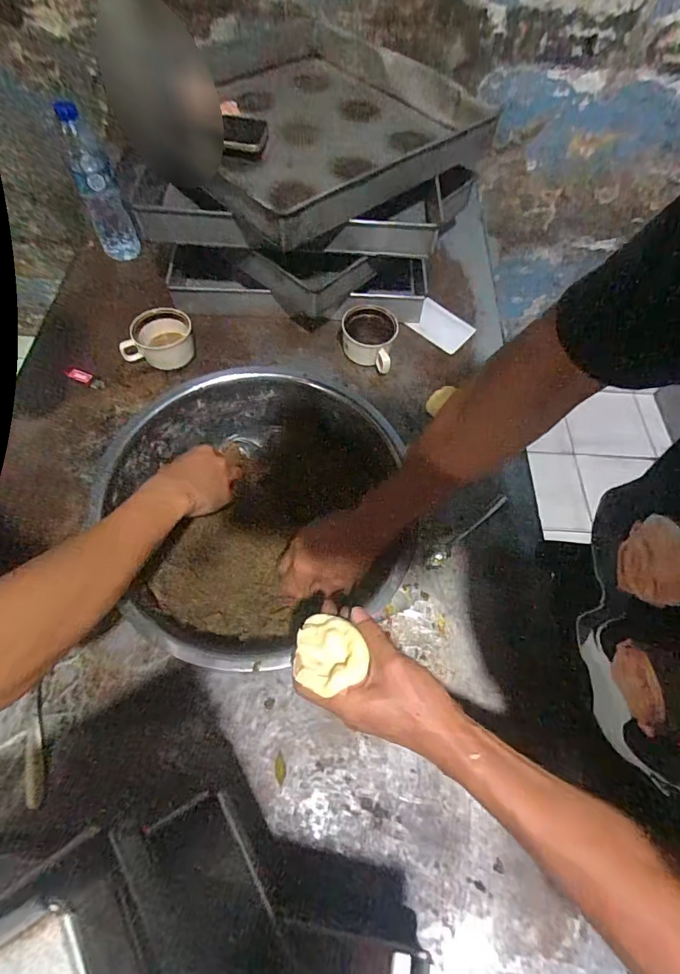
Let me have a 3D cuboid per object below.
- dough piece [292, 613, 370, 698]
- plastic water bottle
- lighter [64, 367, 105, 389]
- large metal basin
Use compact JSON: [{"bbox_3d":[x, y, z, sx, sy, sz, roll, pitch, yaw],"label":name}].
[{"bbox_3d":[-0.008,0.141,0.383,0.058,0.020,0.062,5,61,-1],"label":"dough piece"},{"bbox_3d":[-0.420,-0.511,0.787,0.070,0.237,0.057,-21,65,-13],"label":"plastic water bottle"},{"bbox_3d":[-0.405,-0.173,0.706,0.074,0.015,0.018,26,64,11],"label":"lighter"},{"bbox_3d":[-0.100,0.040,0.543,0.317,0.140,0.342,1,62,-2],"label":"large metal basin"}]

